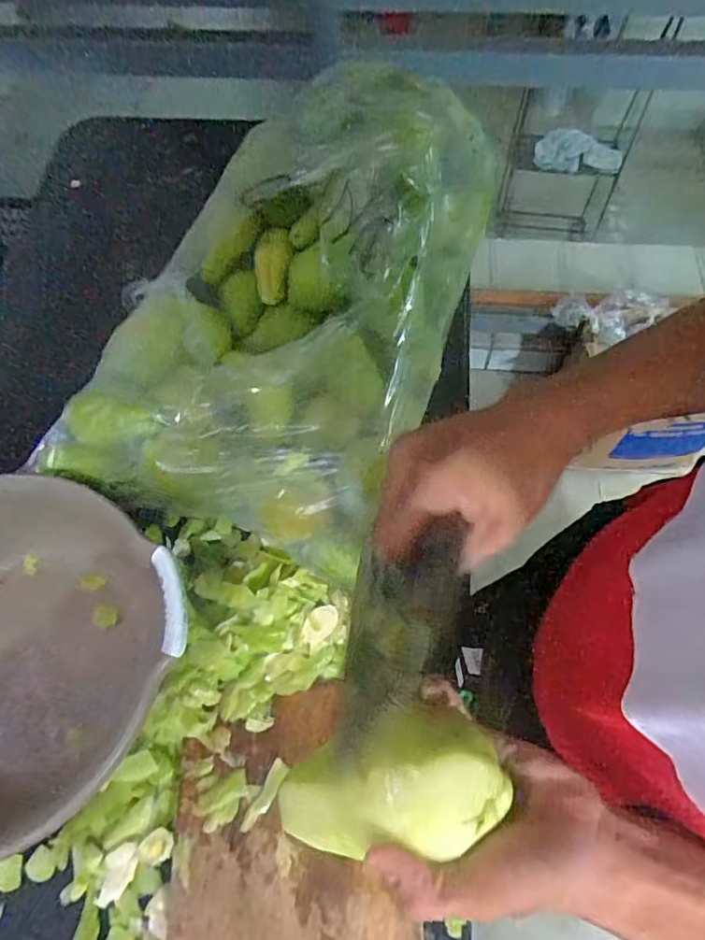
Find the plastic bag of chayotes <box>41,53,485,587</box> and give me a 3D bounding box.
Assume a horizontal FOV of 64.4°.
[{"bbox_3d":[-0.063,-0.199,0.668,0.346,0.203,0.554,21,68,10],"label":"plastic bag of chayotes"}]

